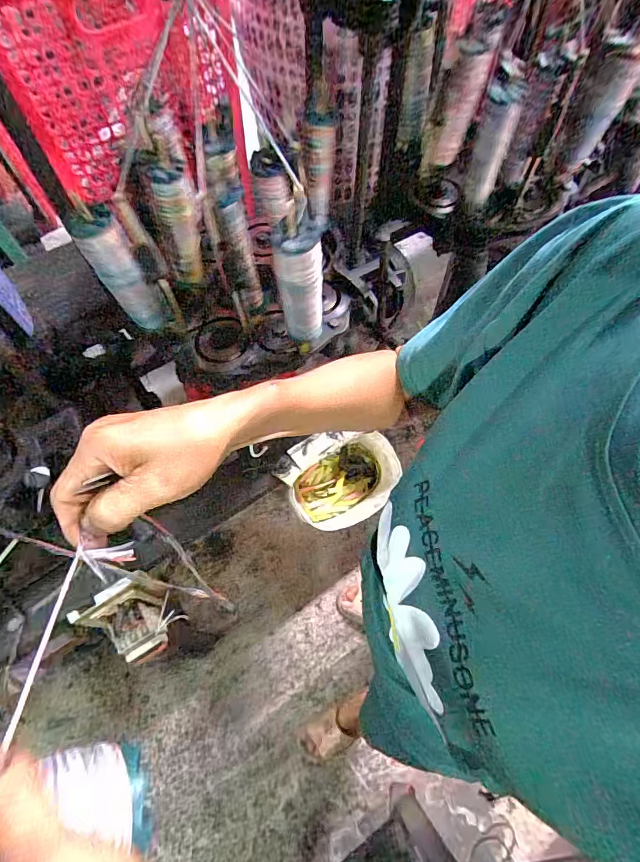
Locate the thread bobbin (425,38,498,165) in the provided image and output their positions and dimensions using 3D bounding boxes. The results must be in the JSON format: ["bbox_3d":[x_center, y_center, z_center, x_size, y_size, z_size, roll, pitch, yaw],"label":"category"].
[{"bbox_3d":[0.203,-0.480,0.629,0.050,0.147,0.060,35,43,18],"label":"thread bobbin"}]

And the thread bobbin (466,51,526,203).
[{"bbox_3d":[0.232,-0.387,0.574,0.045,0.167,0.039,21,65,12],"label":"thread bobbin"}]

